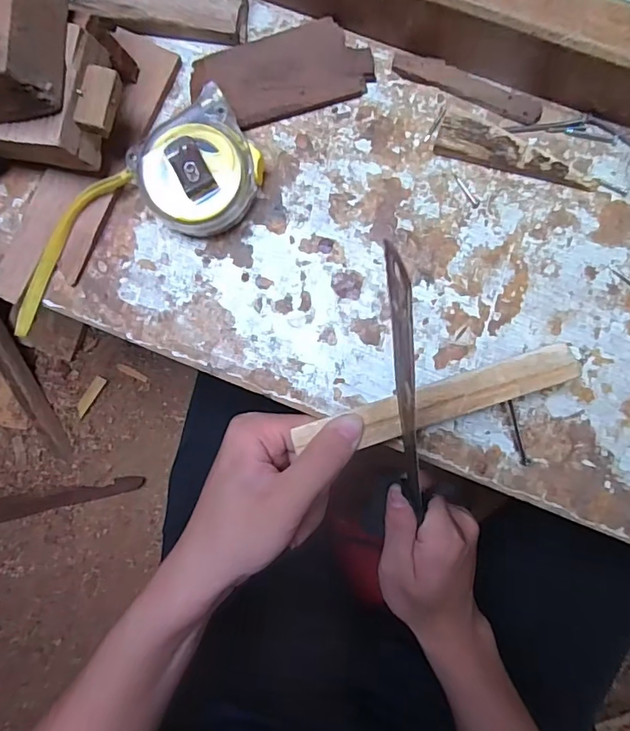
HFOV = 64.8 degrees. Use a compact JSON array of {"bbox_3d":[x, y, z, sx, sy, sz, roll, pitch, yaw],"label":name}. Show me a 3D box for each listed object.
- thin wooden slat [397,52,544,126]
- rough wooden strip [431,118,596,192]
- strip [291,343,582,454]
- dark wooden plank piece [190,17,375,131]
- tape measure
[{"bbox_3d":[0.095,-0.174,0.309,0.095,0.006,0.017,25,86,3],"label":"thin wooden slat"},{"bbox_3d":[0.121,-0.124,0.296,0.098,0.022,0.013,17,86,3],"label":"rough wooden strip"},{"bbox_3d":[0.067,0.021,0.274,0.158,0.007,0.022,-17,85,2],"label":"strip"},{"bbox_3d":[-0.021,-0.183,0.311,0.109,0.008,0.055,-18,85,0],"label":"dark wooden plank piece"},{"bbox_3d":[-0.114,-0.084,0.293,0.176,0.034,0.063,-33,85,-1],"label":"tape measure"}]

